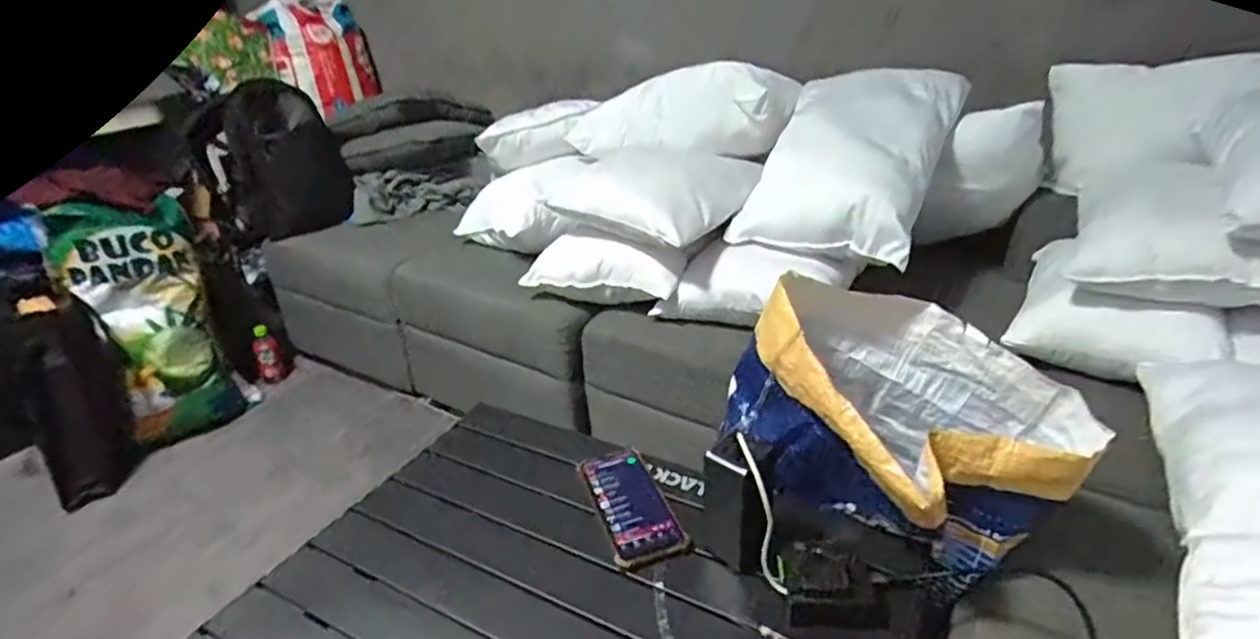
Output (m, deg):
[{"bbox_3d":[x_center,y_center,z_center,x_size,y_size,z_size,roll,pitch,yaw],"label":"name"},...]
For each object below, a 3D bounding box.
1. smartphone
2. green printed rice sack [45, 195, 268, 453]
[{"bbox_3d":[0.002,0.206,0.710,0.080,0.018,0.170,-11,29,-16],"label":"smartphone"},{"bbox_3d":[-1.119,0.004,1.514,0.167,0.539,0.270,21,35,37],"label":"green printed rice sack"}]

